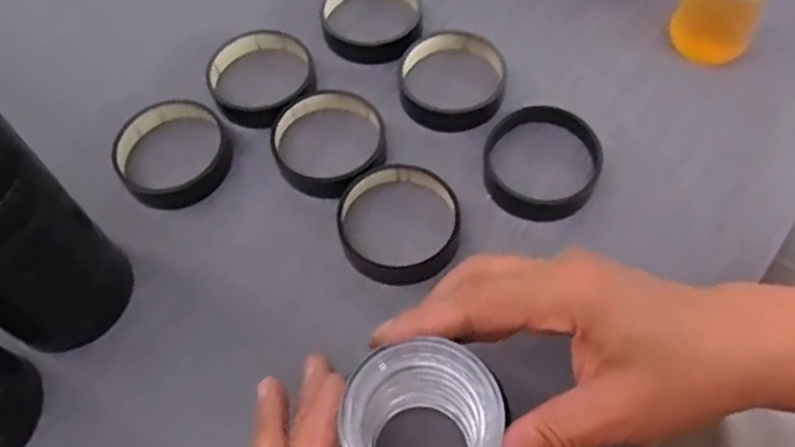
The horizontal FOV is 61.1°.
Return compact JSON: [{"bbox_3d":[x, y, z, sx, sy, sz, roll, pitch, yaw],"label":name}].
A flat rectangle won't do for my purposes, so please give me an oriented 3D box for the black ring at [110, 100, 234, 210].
[{"bbox_3d":[-0.139,-0.046,0.412,0.067,0.016,0.073,0,60,1],"label":"black ring"}]

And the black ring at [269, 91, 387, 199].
[{"bbox_3d":[-0.044,-0.052,0.414,0.070,0.014,0.070,0,60,1],"label":"black ring"}]

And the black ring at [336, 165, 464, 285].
[{"bbox_3d":[0.002,-0.001,0.381,0.068,0.016,0.070,0,60,1],"label":"black ring"}]

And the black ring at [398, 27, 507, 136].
[{"bbox_3d":[0.035,-0.095,0.433,0.070,0.018,0.070,0,60,1],"label":"black ring"}]

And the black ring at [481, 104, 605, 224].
[{"bbox_3d":[0.086,-0.037,0.399,0.066,0.016,0.073,24,64,14],"label":"black ring"}]

